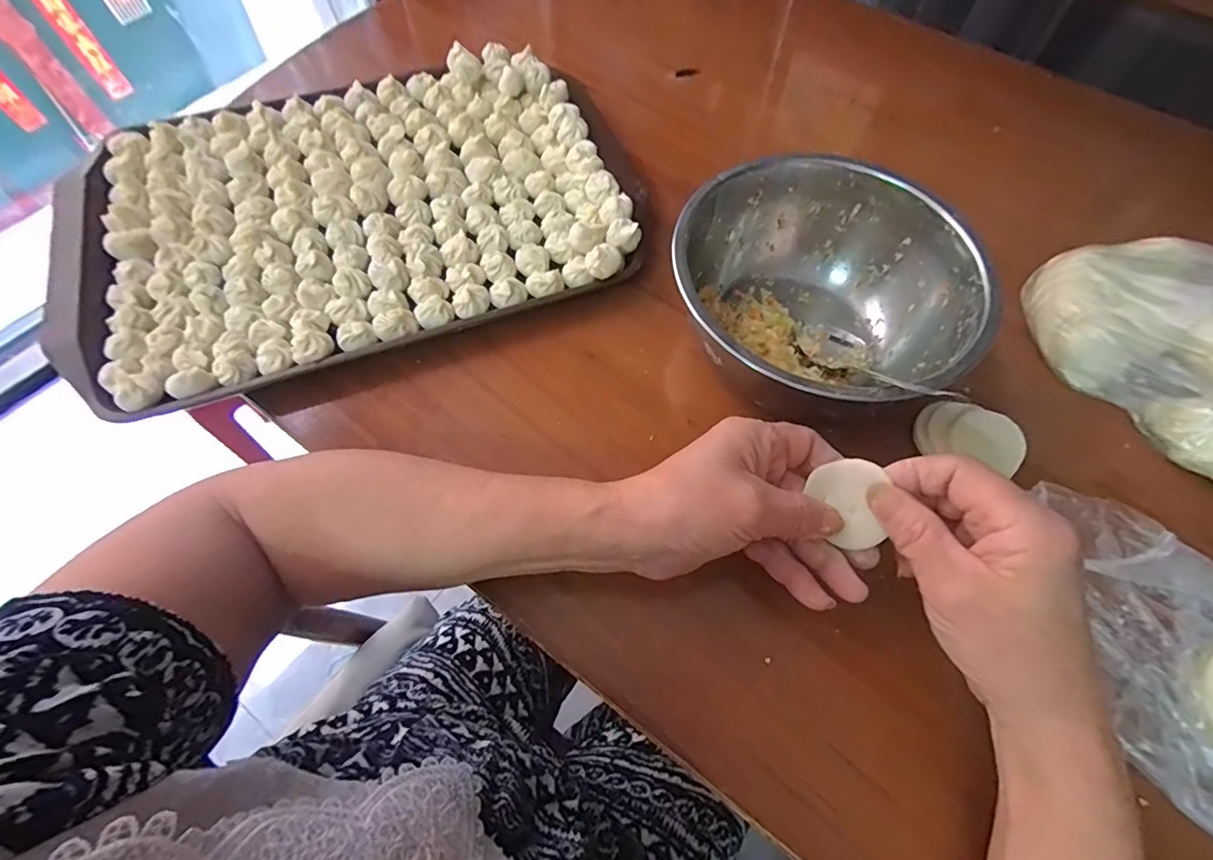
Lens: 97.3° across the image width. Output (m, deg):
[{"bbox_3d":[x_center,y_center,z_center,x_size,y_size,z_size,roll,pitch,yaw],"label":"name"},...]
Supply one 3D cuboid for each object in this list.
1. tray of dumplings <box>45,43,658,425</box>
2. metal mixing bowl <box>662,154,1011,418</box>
[{"bbox_3d":[-0.193,-0.179,0.410,0.409,0.026,0.279,-19,65,-10],"label":"tray of dumplings"},{"bbox_3d":[0.135,-0.083,0.354,0.180,0.084,0.182,1,63,-1],"label":"metal mixing bowl"}]

